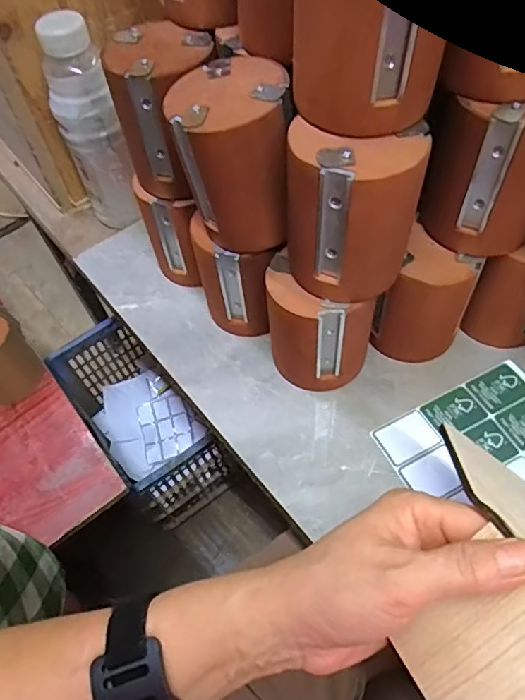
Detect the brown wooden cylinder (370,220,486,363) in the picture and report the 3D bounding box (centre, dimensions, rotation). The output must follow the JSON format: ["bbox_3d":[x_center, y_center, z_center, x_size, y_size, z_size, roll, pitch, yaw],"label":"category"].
[{"bbox_3d":[0.125,-0.033,0.403,0.059,0.096,0.060,29,64,19],"label":"brown wooden cylinder"}]

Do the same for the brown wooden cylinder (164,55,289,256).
[{"bbox_3d":[-0.020,-0.130,0.352,0.074,0.098,0.076,1,59,4],"label":"brown wooden cylinder"}]

